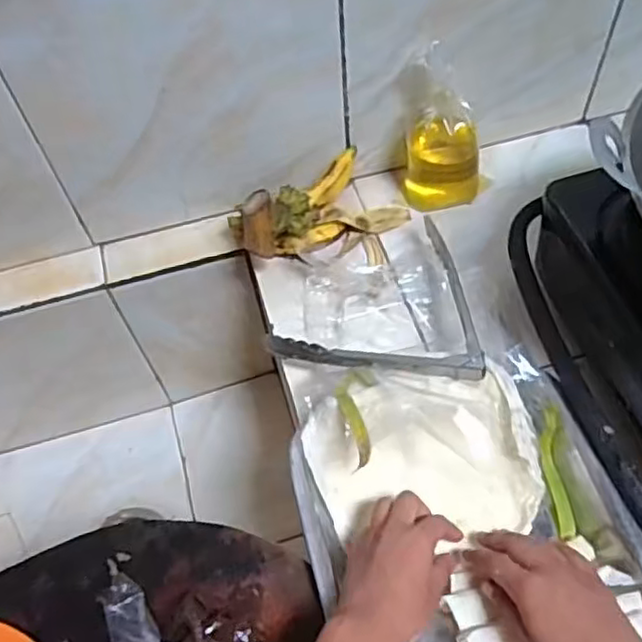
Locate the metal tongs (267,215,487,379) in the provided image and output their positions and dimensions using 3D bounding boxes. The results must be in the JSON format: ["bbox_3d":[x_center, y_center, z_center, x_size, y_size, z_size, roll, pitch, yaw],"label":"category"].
[{"bbox_3d":[0.083,0.003,0.610,0.213,0.032,0.169,-36,51,-19],"label":"metal tongs"}]

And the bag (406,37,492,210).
[{"bbox_3d":[0.136,-0.200,0.697,0.088,0.159,0.059,-3,56,2],"label":"bag"}]

